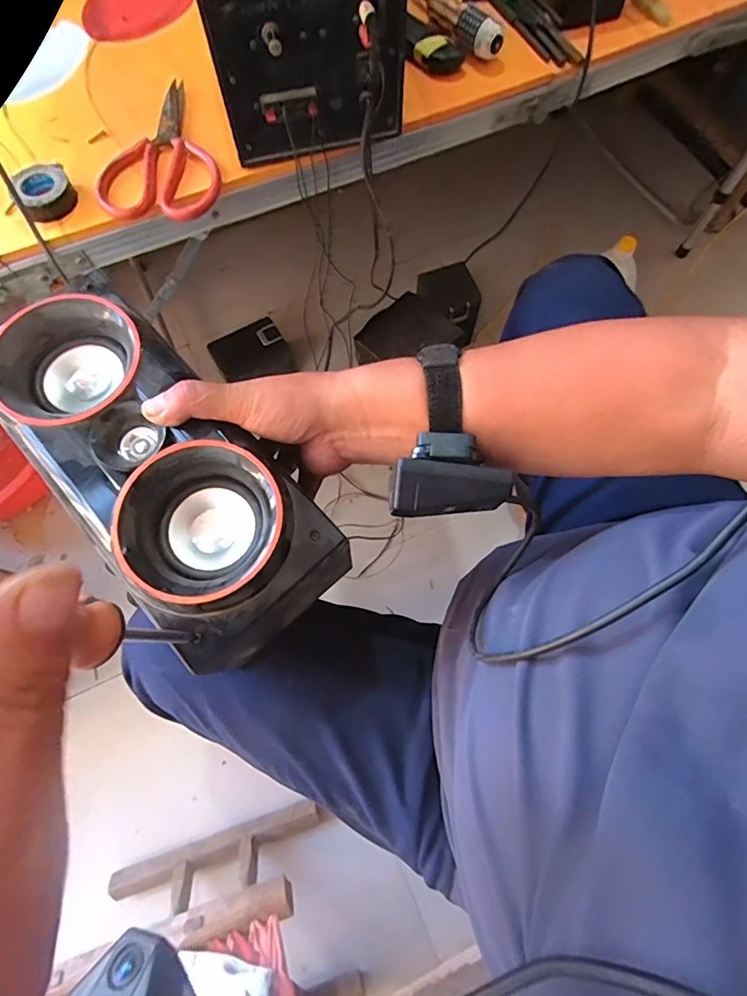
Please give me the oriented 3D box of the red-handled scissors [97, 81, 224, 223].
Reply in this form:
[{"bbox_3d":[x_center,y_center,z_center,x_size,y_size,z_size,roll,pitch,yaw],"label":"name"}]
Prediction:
[{"bbox_3d":[-0.218,-0.347,0.473,0.112,0.010,0.186,-14,71,-5],"label":"red-handled scissors"}]

